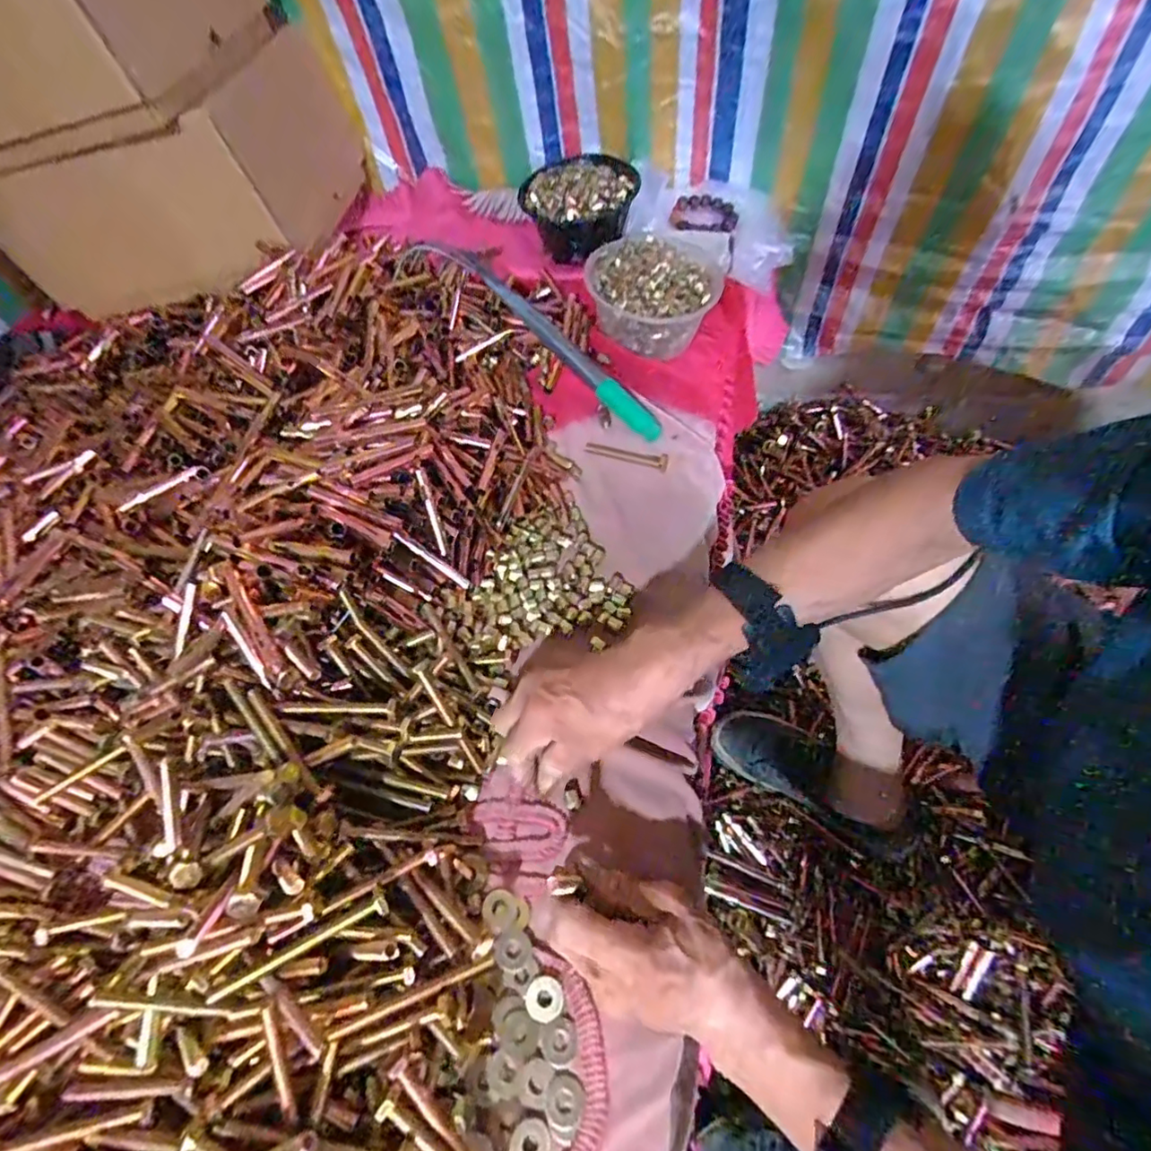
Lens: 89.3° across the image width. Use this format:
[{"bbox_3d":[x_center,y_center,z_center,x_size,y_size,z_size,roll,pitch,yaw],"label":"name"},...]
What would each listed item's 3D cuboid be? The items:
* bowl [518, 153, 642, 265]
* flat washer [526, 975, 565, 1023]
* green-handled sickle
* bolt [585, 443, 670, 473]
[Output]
[{"bbox_3d":[0.004,-0.530,0.817,0.156,0.078,0.151,-2,58,4],"label":"bowl"},{"bbox_3d":[-0.020,0.280,0.386,0.024,0.005,0.024,-2,59,3],"label":"flat washer"},{"bbox_3d":[-0.046,-0.284,0.675,0.375,0.030,0.042,42,69,5],"label":"green-handled sickle"},{"bbox_3d":[0.056,-0.136,0.645,0.094,0.011,0.019,16,62,14],"label":"bolt"}]

